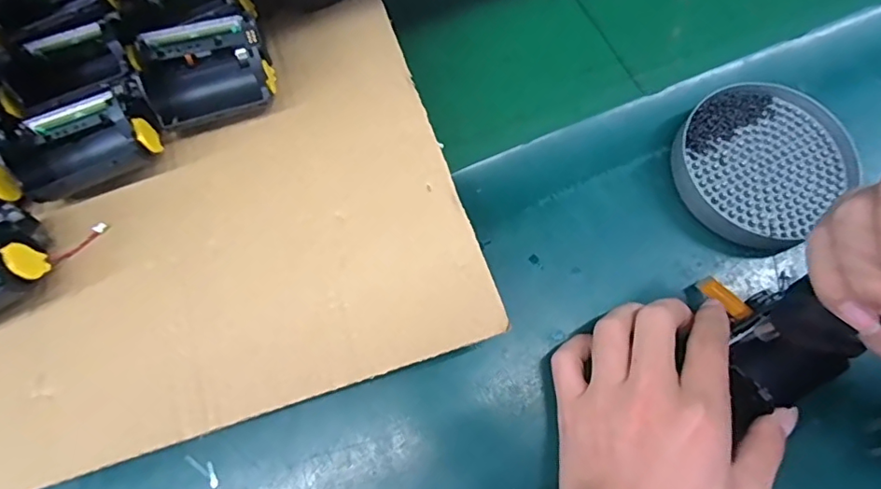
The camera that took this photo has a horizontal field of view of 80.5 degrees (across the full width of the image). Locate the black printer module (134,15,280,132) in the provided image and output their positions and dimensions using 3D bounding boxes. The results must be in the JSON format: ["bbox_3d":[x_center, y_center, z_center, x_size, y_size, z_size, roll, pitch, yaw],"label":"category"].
[{"bbox_3d":[-0.138,-0.100,0.307,0.073,0.039,0.056,-15,71,-6],"label":"black printer module"}]

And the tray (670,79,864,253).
[{"bbox_3d":[0.217,-0.057,0.356,0.116,0.022,0.103,-40,75,-14],"label":"tray"}]

